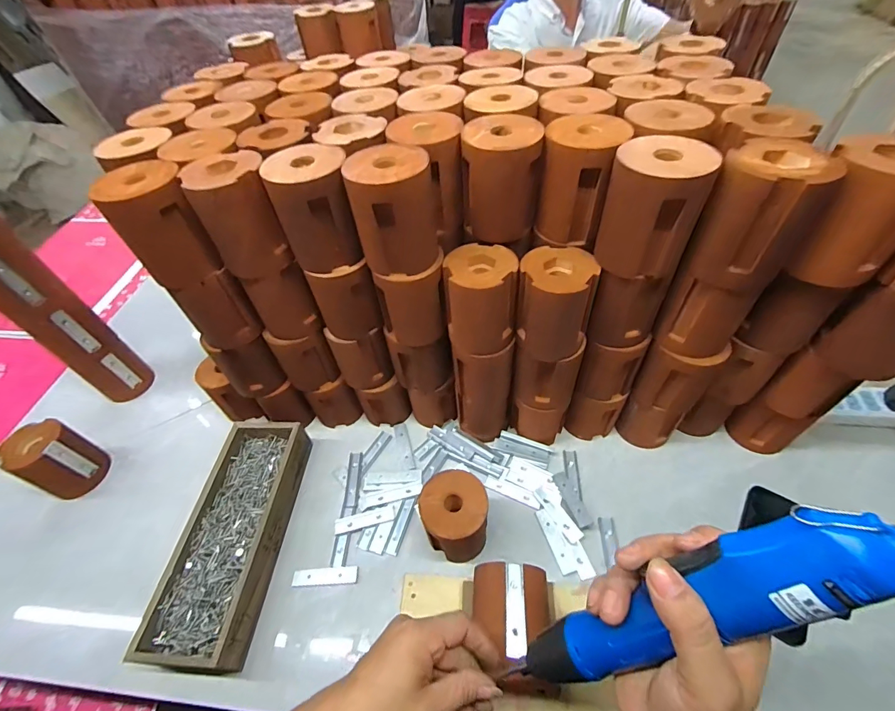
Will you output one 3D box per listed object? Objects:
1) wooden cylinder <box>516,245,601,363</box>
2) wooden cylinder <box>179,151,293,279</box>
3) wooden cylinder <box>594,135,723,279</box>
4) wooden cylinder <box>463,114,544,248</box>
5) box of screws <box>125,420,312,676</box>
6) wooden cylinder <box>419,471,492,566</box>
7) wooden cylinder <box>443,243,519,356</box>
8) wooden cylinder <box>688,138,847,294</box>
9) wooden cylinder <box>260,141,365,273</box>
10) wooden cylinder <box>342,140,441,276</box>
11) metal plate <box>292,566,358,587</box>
[{"bbox_3d":[0.116,-0.056,0.441,0.078,0.096,0.082,2,51,7],"label":"wooden cylinder"},{"bbox_3d":[-0.210,-0.144,0.417,0.073,0.102,0.074,-17,52,-9],"label":"wooden cylinder"},{"bbox_3d":[0.186,-0.134,0.371,0.080,0.099,0.083,18,55,19],"label":"wooden cylinder"},{"bbox_3d":[0.055,-0.184,0.426,0.077,0.100,0.077,0,51,5],"label":"wooden cylinder"},{"bbox_3d":[-0.272,0.224,0.525,0.109,0.063,0.284,1,51,6],"label":"box of screws"},{"bbox_3d":[0.010,0.200,0.494,0.079,0.101,0.084,2,52,7],"label":"wooden cylinder"},{"bbox_3d":[0.036,-0.063,0.453,0.076,0.097,0.079,-6,51,1],"label":"wooden cylinder"},{"bbox_3d":[0.270,-0.119,0.356,0.077,0.108,0.077,-38,58,-23],"label":"wooden cylinder"},{"bbox_3d":[-0.134,-0.152,0.416,0.078,0.099,0.082,-17,52,-9],"label":"wooden cylinder"},{"bbox_3d":[-0.051,-0.143,0.401,0.081,0.101,0.079,-5,51,1],"label":"wooden cylinder"},{"bbox_3d":[-0.153,0.276,0.506,0.079,0.004,0.019,-5,51,1],"label":"metal plate"}]

